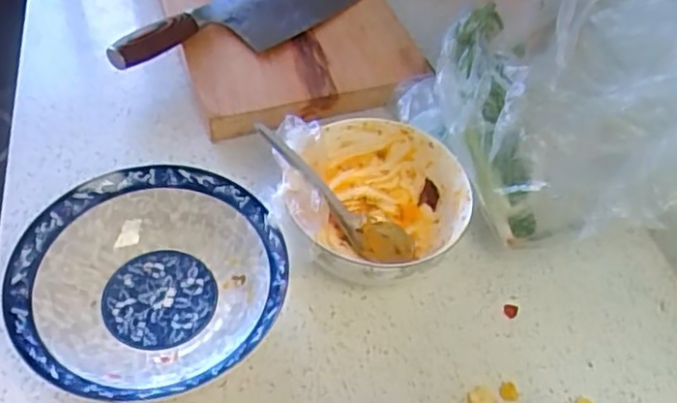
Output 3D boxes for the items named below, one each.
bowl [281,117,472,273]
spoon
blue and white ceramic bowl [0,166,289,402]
[{"bbox_3d":[0.032,0.007,0.550,0.143,0.082,0.143,3,52,-4],"label":"bowl"},{"bbox_3d":[-0.003,-0.005,0.550,0.172,0.027,0.034,42,51,-20],"label":"spoon"},{"bbox_3d":[-0.141,0.067,0.501,0.192,0.057,0.187,3,52,-4],"label":"blue and white ceramic bowl"}]

